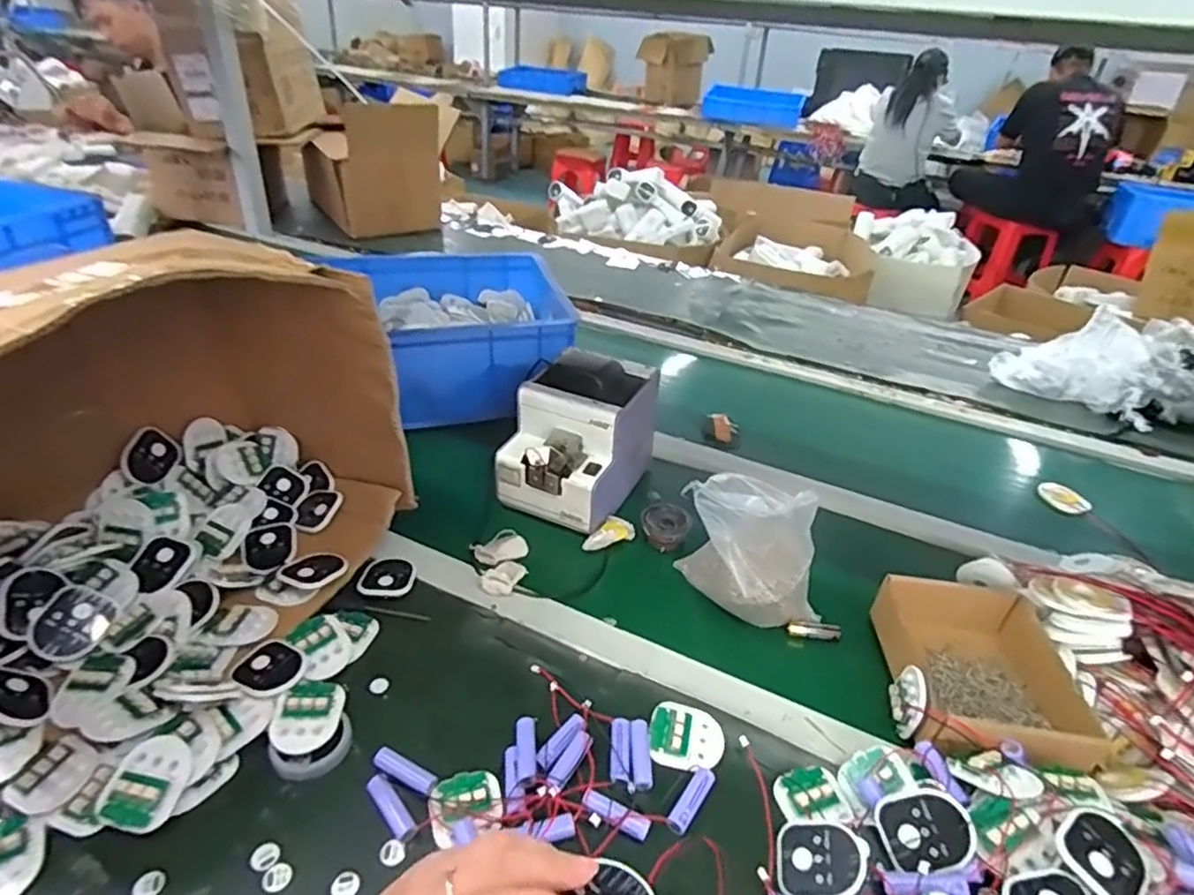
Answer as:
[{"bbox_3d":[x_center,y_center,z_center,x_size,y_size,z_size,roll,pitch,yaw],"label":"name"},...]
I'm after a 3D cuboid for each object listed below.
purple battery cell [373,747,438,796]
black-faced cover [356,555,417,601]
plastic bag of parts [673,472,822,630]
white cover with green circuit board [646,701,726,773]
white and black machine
[{"bbox_3d":[-0.142,0.244,0.492,0.050,0.018,0.016,17,35,17],"label":"purple battery cell"},{"bbox_3d":[-0.206,0.127,0.650,0.050,0.014,0.046,2,33,-4],"label":"black-faced cover"},{"bbox_3d":[0.143,0.099,0.618,0.140,0.147,0.078,17,35,17],"label":"plastic bag of parts"},{"bbox_3d":[0.071,0.230,0.525,0.058,0.012,0.052,11,34,9],"label":"white cover with green circuit board"},{"bbox_3d":[-0.018,-0.019,0.771,0.128,0.148,0.178,18,36,19],"label":"white and black machine"}]

